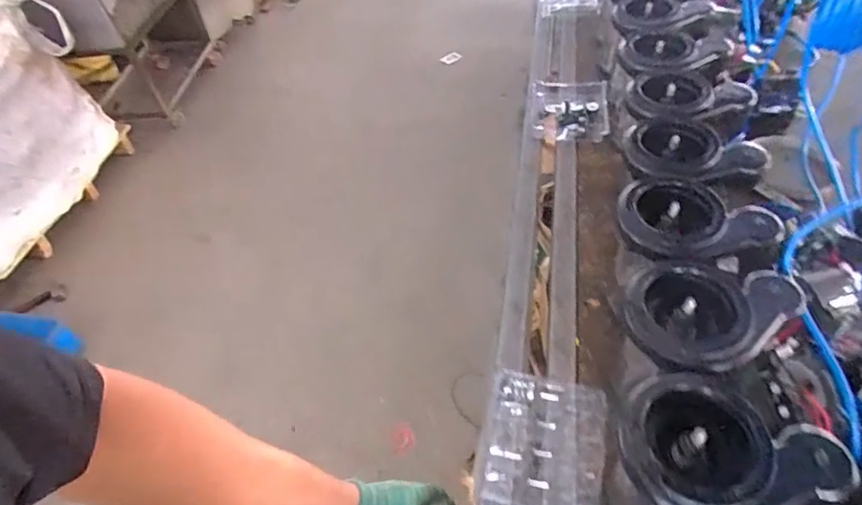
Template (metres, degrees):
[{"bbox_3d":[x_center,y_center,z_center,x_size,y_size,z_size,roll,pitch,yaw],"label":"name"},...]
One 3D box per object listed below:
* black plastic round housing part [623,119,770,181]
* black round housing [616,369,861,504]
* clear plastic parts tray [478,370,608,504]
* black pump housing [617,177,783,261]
[{"bbox_3d":[0.341,-0.132,0.664,0.161,0.041,0.123,-7,48,0],"label":"black plastic round housing part"},{"bbox_3d":[0.244,0.162,0.423,0.163,0.042,0.126,-14,48,-6],"label":"black round housing"},{"bbox_3d":[0.131,0.229,0.583,0.135,0.025,0.168,6,49,11],"label":"clear plastic parts tray"},{"bbox_3d":[0.302,-0.038,0.588,0.157,0.042,0.135,-18,49,-10],"label":"black pump housing"}]

